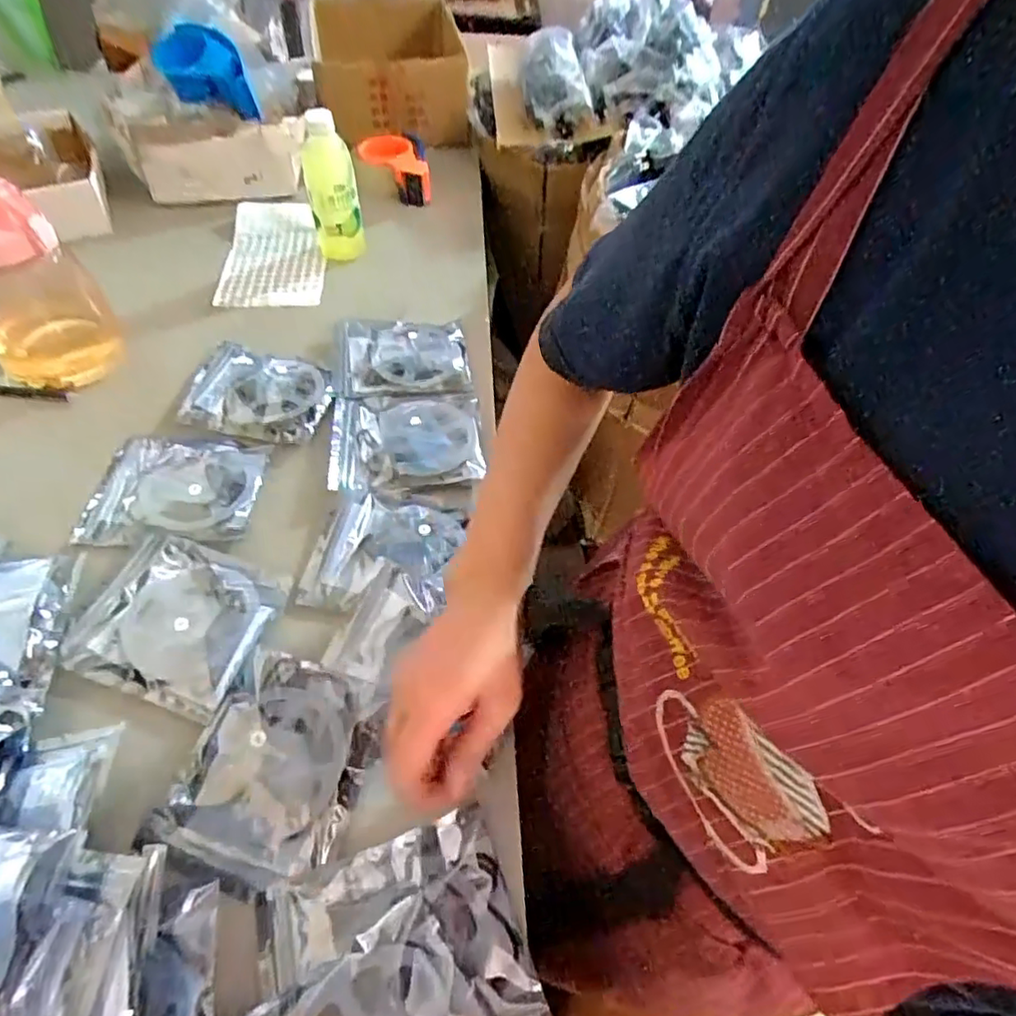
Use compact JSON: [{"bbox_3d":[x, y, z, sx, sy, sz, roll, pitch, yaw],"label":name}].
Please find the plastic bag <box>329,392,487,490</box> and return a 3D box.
[{"bbox_3d":[-0.102,-0.074,0.618,0.148,0.008,0.124,-5,52,-6],"label":"plastic bag"}]

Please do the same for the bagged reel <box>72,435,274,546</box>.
[{"bbox_3d":[-0.309,-0.021,0.575,0.155,0.025,0.117,0,52,-2],"label":"bagged reel"}]

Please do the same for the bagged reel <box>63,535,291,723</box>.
[{"bbox_3d":[-0.261,0.088,0.492,0.139,0.017,0.121,16,53,10],"label":"bagged reel"}]

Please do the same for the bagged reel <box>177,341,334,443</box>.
[{"bbox_3d":[-0.259,-0.123,0.646,0.147,0.012,0.118,6,52,2],"label":"bagged reel"}]

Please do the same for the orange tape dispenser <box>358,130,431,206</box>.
[{"bbox_3d":[-0.172,-0.516,0.930,0.100,0.069,0.125,-10,54,-12],"label":"orange tape dispenser"}]

